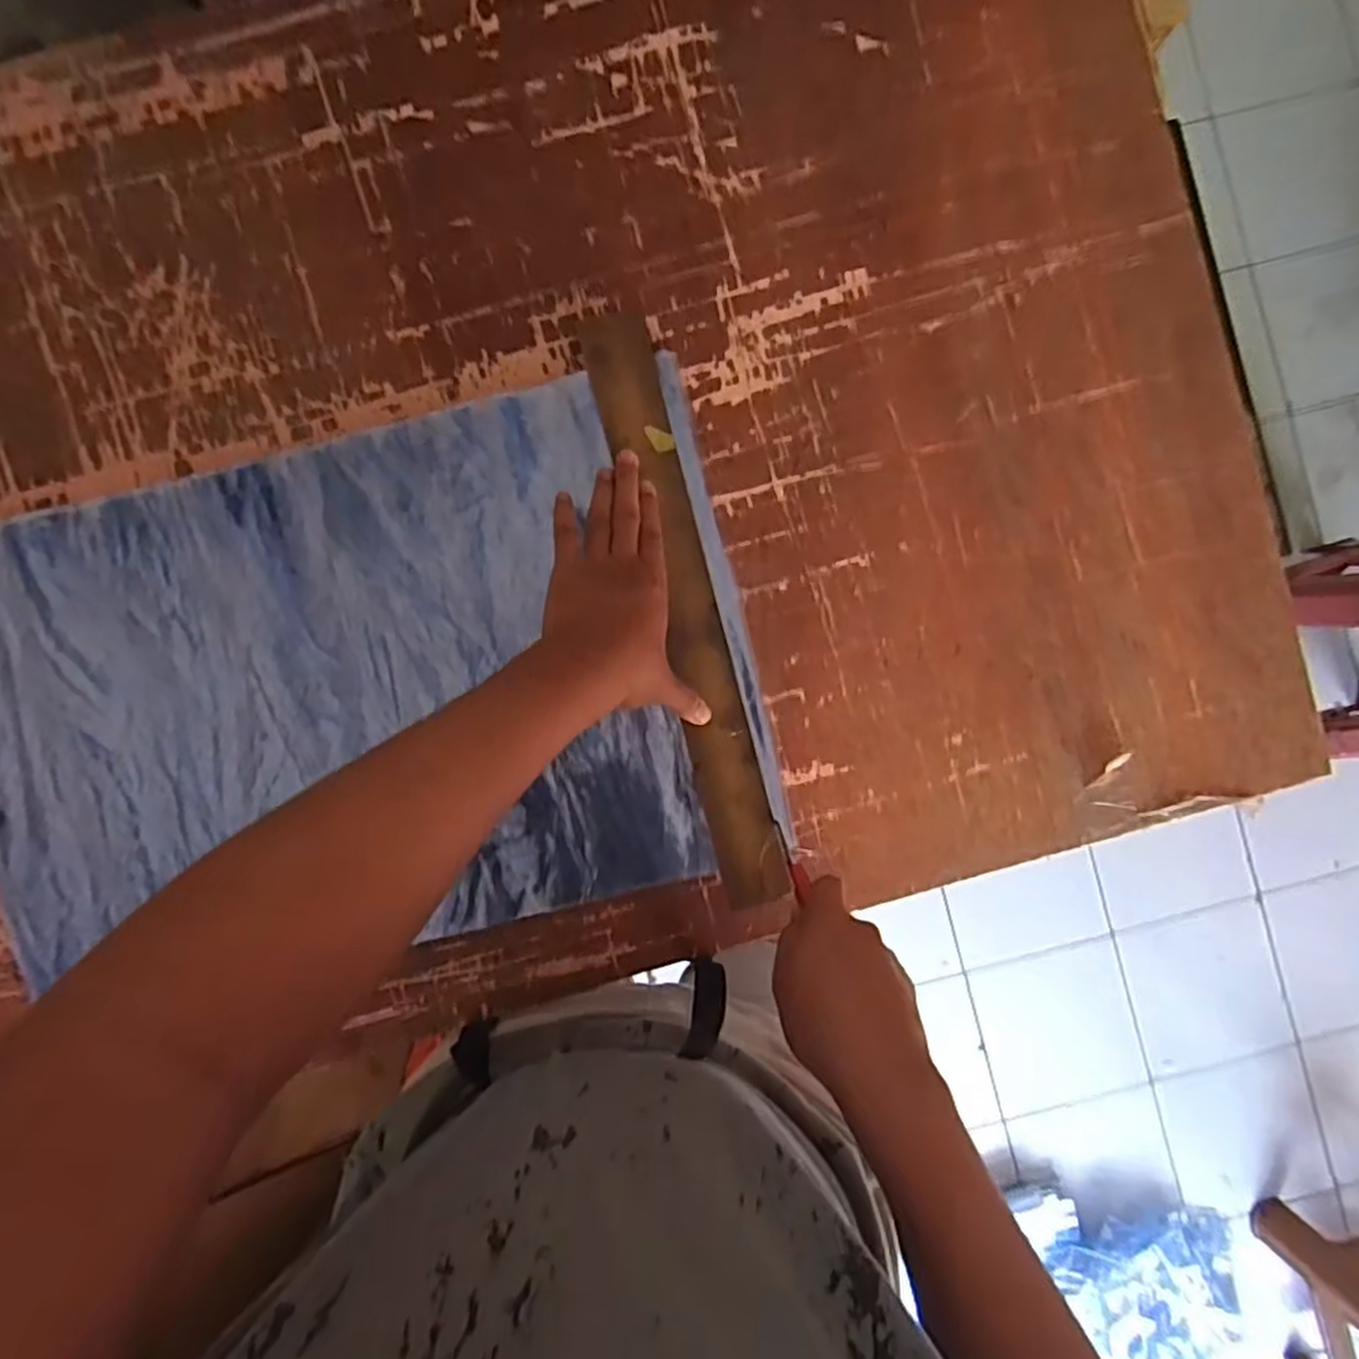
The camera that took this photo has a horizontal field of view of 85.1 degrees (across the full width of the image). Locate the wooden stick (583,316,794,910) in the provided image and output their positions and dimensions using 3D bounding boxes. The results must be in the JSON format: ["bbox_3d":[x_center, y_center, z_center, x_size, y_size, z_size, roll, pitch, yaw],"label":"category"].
[{"bbox_3d":[0.009,-0.049,0.547,0.051,0.014,0.433,-14,92,-1],"label":"wooden stick"}]

